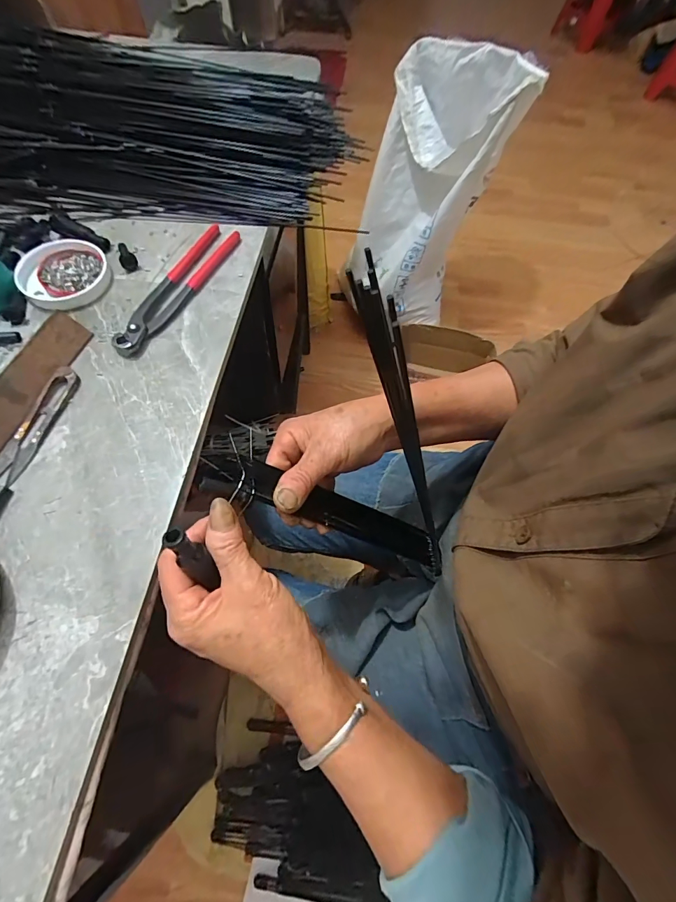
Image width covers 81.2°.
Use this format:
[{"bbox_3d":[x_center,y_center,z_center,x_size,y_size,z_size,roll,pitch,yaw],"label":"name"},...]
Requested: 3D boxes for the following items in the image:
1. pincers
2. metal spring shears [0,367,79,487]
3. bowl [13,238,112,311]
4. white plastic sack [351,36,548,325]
[{"bbox_3d":[-0.166,-0.178,0.420,0.035,0.016,0.195,20,66,9],"label":"pincers"},{"bbox_3d":[-0.265,-0.024,0.347,0.023,0.011,0.114,15,65,6],"label":"metal spring shears"},{"bbox_3d":[-0.296,-0.191,0.427,0.089,0.015,0.089,0,64,-1],"label":"bowl"},{"bbox_3d":[0.233,-0.662,1.053,0.328,0.644,0.285,20,34,8],"label":"white plastic sack"}]

